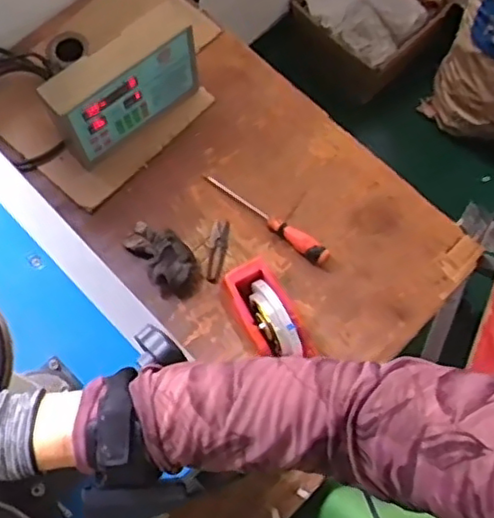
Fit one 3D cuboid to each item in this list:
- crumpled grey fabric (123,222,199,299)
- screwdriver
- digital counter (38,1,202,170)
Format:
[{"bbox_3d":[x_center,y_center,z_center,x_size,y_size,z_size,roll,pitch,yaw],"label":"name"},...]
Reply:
[{"bbox_3d":[-0.117,-0.004,0.899,0.073,0.056,0.119,-35,76,-13],"label":"crumpled grey fabric"},{"bbox_3d":[0.030,-0.067,0.935,0.220,0.028,0.026,40,74,11],"label":"screwdriver"},{"bbox_3d":[-0.179,-0.249,0.924,0.227,0.162,0.065,-40,77,-14],"label":"digital counter"}]

